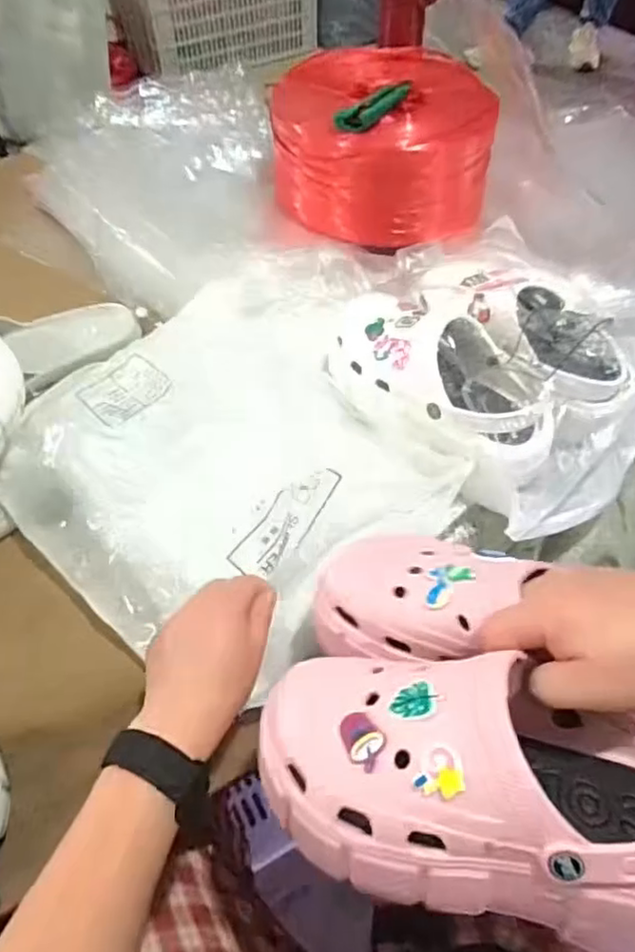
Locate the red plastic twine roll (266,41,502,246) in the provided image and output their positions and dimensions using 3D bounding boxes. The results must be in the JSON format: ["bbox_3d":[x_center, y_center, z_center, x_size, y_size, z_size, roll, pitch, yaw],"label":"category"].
[{"bbox_3d":[0.078,-0.410,0.803,0.260,0.143,0.213,1,55,2],"label":"red plastic twine roll"}]

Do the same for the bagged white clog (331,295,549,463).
[{"bbox_3d":[0.103,-0.091,0.582,0.244,0.092,0.108,36,63,23],"label":"bagged white clog"}]

